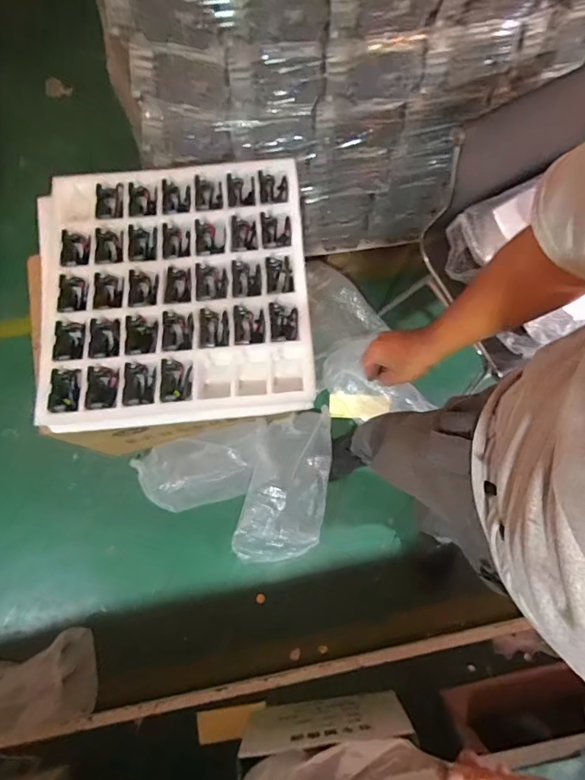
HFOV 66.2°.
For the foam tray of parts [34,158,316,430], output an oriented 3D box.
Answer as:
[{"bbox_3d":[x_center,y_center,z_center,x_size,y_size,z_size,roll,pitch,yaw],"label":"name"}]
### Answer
[{"bbox_3d":[-0.251,-0.204,0.898,0.558,0.075,0.545,-5,75,0],"label":"foam tray of parts"}]

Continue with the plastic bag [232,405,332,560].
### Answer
[{"bbox_3d":[-0.015,0.270,1.247,0.228,0.102,0.415,12,76,4],"label":"plastic bag"}]

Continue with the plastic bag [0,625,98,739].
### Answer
[{"bbox_3d":[-0.713,0.740,1.113,0.422,0.088,0.189,-10,75,-2],"label":"plastic bag"}]

